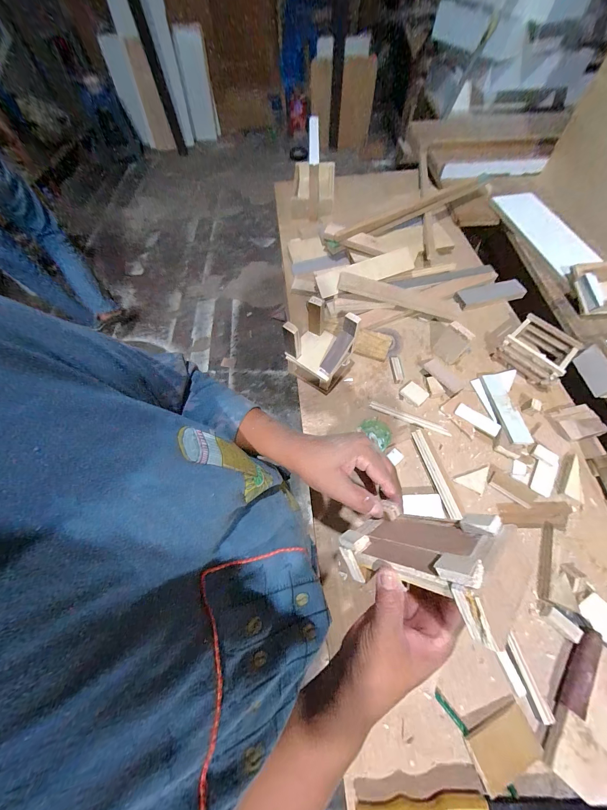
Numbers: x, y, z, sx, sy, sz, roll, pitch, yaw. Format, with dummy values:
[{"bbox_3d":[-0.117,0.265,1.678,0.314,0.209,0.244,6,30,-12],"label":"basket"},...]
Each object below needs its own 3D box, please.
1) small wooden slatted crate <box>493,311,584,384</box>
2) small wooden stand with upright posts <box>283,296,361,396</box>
[{"bbox_3d":[0.474,-0.111,0.555,0.111,0.055,0.113,-38,67,-16],"label":"small wooden slatted crate"},{"bbox_3d":[0.035,-0.112,0.535,0.110,0.136,0.102,30,67,17],"label":"small wooden stand with upright posts"}]

